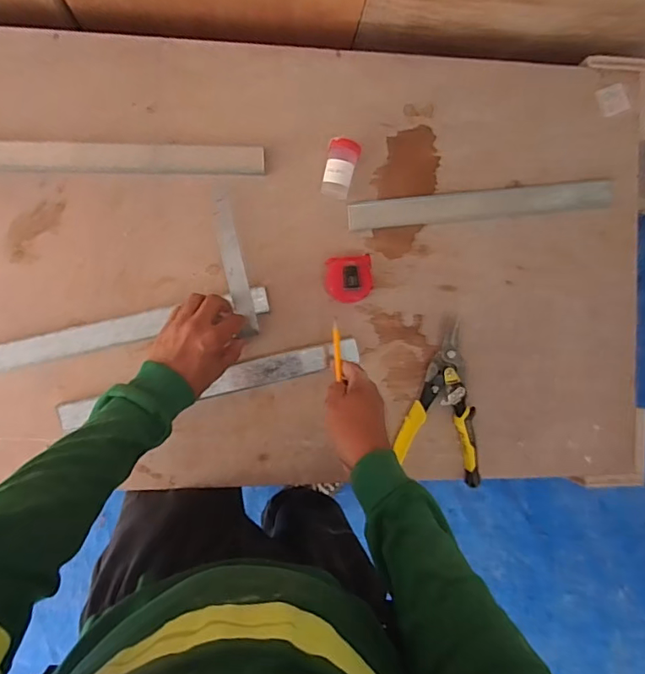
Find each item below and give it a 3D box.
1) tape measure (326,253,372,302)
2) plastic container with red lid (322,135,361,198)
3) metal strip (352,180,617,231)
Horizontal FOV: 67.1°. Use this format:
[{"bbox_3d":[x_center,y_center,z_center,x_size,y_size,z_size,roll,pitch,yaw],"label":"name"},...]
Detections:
[{"bbox_3d":[0.036,-0.078,0.655,0.068,0.047,0.064,-3,92,-7],"label":"tape measure"},{"bbox_3d":[0.023,-0.224,0.652,0.039,0.035,0.072,11,90,-7],"label":"plastic container with red lid"},{"bbox_3d":[0.231,-0.188,0.697,0.388,0.010,0.042,-7,92,-6],"label":"metal strip"}]

